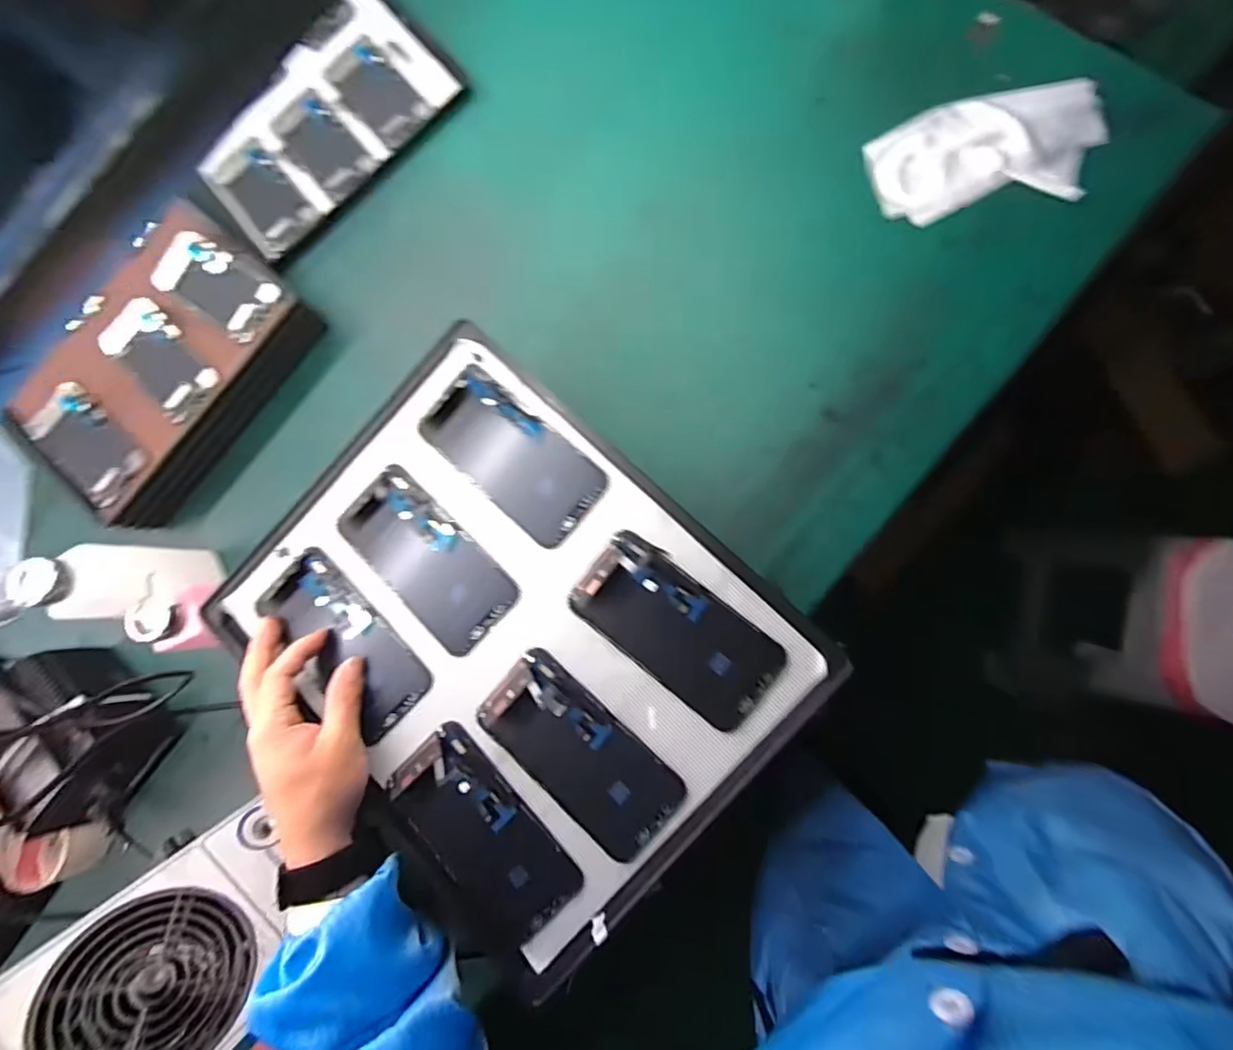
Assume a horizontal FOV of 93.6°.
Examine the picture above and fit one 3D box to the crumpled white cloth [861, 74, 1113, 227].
[{"bbox_3d":[0.357,-0.360,0.561,0.205,0.013,0.108,-9,83,7],"label":"crumpled white cloth"}]

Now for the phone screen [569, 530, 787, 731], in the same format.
[{"bbox_3d":[0.041,0.071,0.398,0.146,0.015,0.071,39,90,10],"label":"phone screen"}]

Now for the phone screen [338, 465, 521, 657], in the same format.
[{"bbox_3d":[-0.144,0.026,0.433,0.146,0.014,0.070,44,91,9],"label":"phone screen"}]

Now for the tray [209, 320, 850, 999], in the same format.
[{"bbox_3d":[-0.081,0.079,0.415,0.370,0.023,0.314,41,91,9],"label":"tray"}]

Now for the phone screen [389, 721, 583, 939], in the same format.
[{"bbox_3d":[-0.095,0.215,0.395,0.144,0.029,0.069,44,91,9],"label":"phone screen"}]

